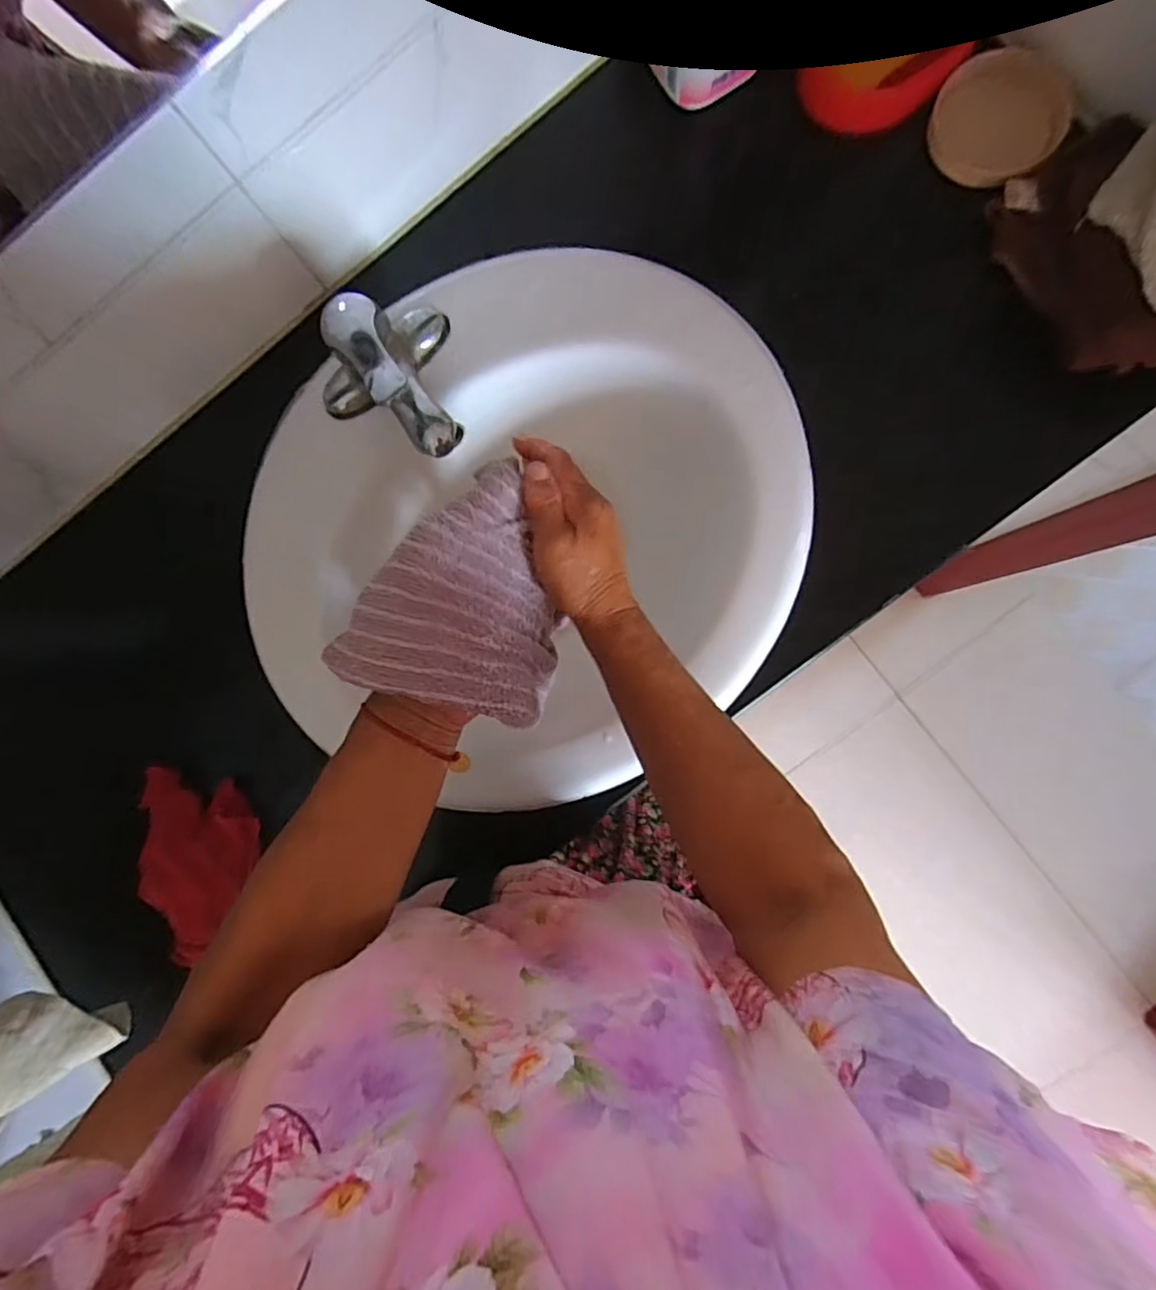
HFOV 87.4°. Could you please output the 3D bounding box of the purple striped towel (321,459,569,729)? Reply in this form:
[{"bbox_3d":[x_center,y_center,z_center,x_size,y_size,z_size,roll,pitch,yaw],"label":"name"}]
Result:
[{"bbox_3d":[-0.058,-0.031,0.367,0.104,0.108,0.146,20,90,8],"label":"purple striped towel"}]

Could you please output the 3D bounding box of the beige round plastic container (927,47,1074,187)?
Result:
[{"bbox_3d":[0.332,-0.417,0.481,0.096,0.026,0.091,0,87,7],"label":"beige round plastic container"}]

